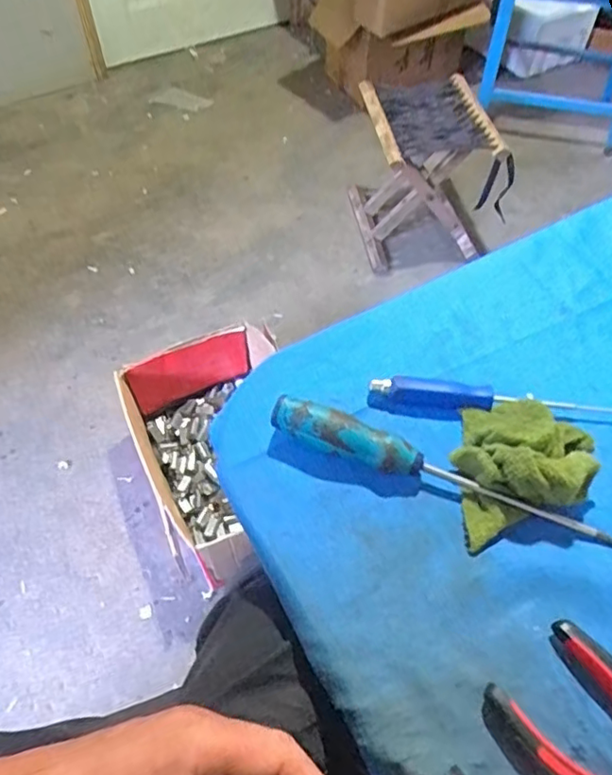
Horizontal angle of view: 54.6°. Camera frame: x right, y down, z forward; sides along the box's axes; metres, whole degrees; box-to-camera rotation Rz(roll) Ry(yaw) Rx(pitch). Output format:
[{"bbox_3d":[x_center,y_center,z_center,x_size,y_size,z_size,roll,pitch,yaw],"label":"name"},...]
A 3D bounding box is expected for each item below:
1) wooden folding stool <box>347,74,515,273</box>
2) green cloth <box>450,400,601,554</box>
[{"bbox_3d":[0.289,-0.525,1.465,0.300,0.325,0.312,-4,54,-3],"label":"wooden folding stool"},{"bbox_3d":[0.152,0.048,0.402,0.101,0.041,0.104,-4,53,-2],"label":"green cloth"}]

